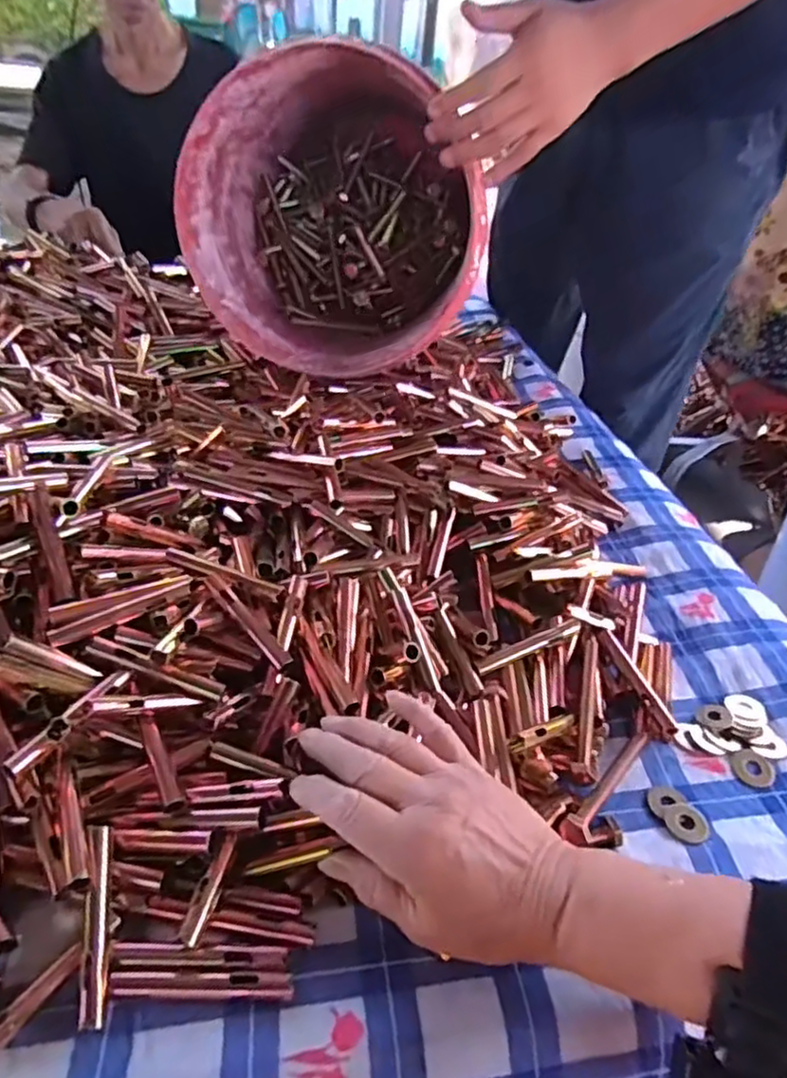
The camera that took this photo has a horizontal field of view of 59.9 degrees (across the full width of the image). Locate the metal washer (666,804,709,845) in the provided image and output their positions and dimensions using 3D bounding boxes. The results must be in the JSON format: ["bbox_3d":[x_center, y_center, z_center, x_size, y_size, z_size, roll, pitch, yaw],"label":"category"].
[{"bbox_3d":[0.177,0.169,0.409,0.024,0.004,0.028,23,40,21],"label":"metal washer"}]

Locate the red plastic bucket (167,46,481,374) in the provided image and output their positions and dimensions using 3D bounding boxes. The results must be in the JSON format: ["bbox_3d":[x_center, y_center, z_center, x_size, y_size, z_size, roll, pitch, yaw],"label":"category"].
[{"bbox_3d":[-0.047,-0.370,0.763,0.293,0.269,0.293,9,37,3],"label":"red plastic bucket"}]

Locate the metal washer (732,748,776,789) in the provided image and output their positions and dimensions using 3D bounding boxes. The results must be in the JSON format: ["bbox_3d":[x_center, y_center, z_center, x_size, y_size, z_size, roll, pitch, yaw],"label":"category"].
[{"bbox_3d":[0.235,0.149,0.446,0.025,0.004,0.027,5,46,11],"label":"metal washer"}]

